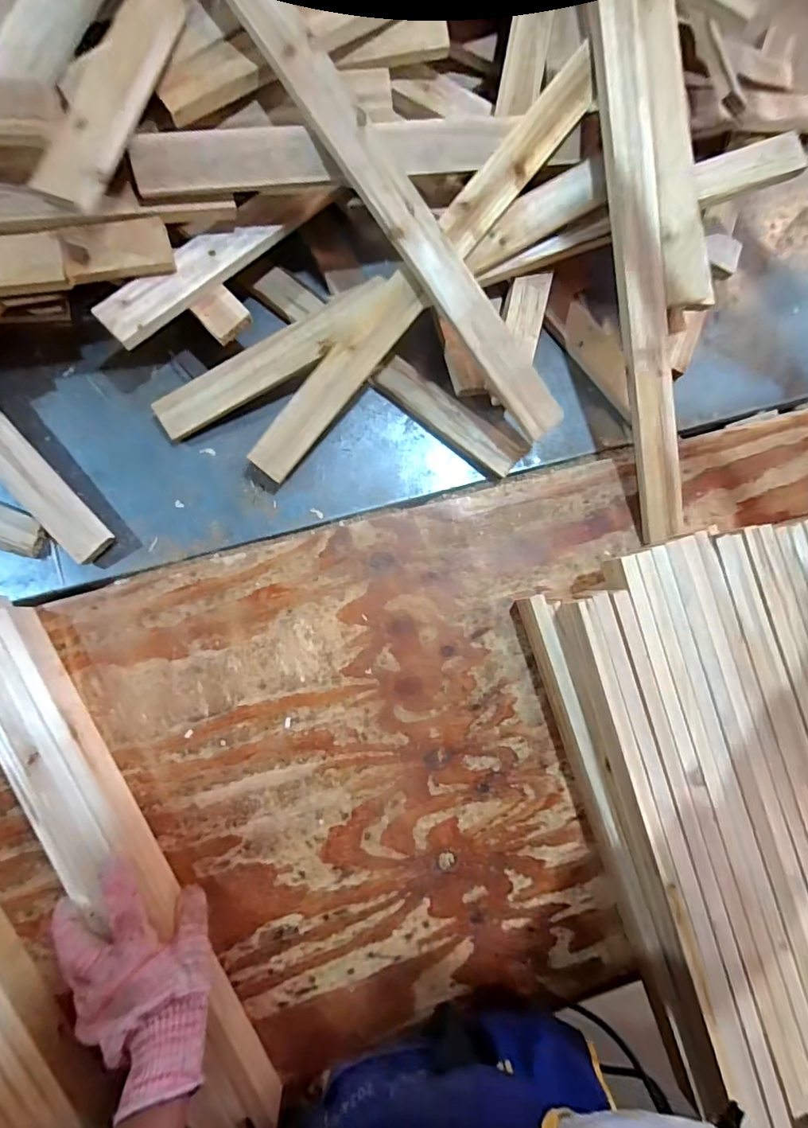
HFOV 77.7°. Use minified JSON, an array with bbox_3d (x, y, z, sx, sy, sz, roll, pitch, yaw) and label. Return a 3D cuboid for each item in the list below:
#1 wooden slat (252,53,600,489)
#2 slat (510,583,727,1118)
[{"bbox_3d":[0.015,-0.270,0.478,0.040,0.024,0.467,41,95,0],"label":"wooden slat"},{"bbox_3d":[0.199,0.258,0.481,0.021,0.056,0.468,-18,86,-8],"label":"slat"}]

